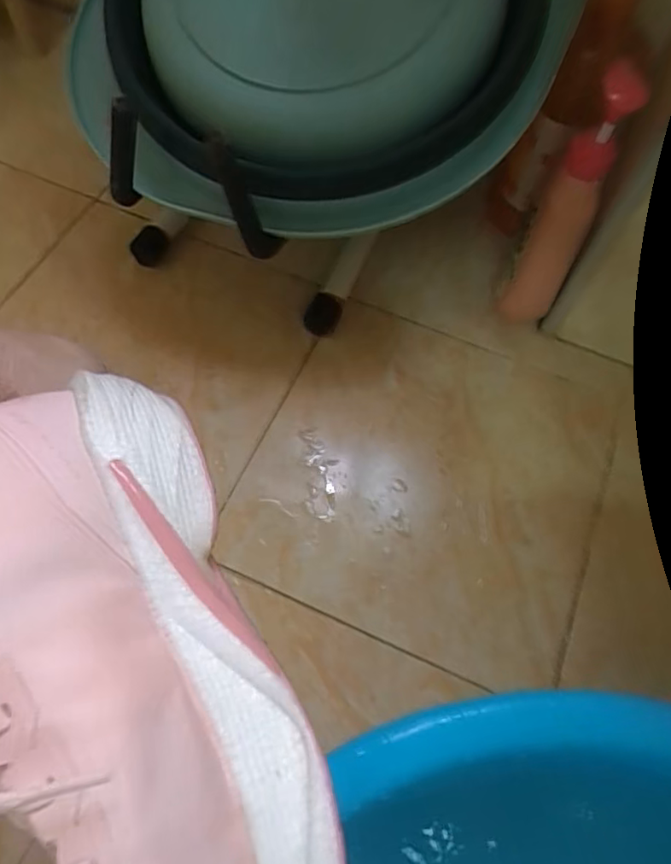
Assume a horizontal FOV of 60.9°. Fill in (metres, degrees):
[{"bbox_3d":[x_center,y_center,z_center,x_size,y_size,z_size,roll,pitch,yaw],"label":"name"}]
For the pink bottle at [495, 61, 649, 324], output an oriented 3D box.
[{"bbox_3d":[0.203,-0.189,0.508,0.050,0.222,0.066,25,65,9],"label":"pink bottle"}]

